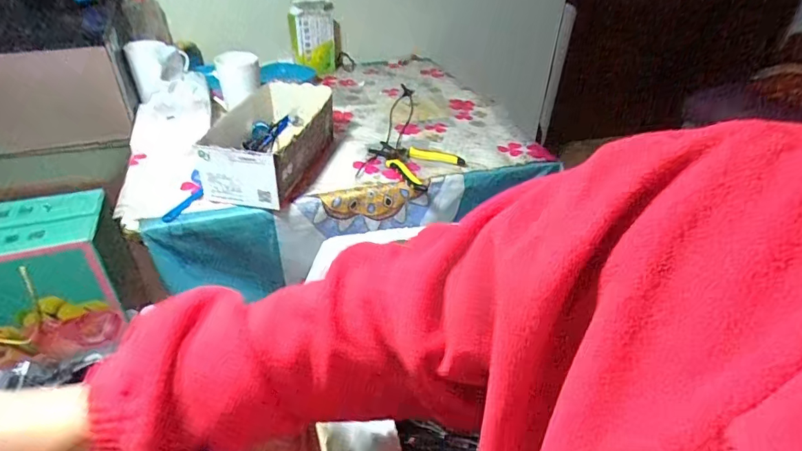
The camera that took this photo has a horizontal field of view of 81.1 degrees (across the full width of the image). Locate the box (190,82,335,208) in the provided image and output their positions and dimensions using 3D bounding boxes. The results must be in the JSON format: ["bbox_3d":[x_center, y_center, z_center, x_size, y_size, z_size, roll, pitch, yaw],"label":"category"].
[{"bbox_3d":[-0.205,-0.141,0.768,0.151,0.098,0.246,8,37,6],"label":"box"}]

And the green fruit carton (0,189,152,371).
[{"bbox_3d":[-0.662,0.101,0.813,0.329,0.246,0.159,-10,39,-17],"label":"green fruit carton"}]

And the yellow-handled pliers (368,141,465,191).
[{"bbox_3d":[0.019,-0.111,0.813,0.161,0.015,0.103,13,38,13],"label":"yellow-handled pliers"}]

